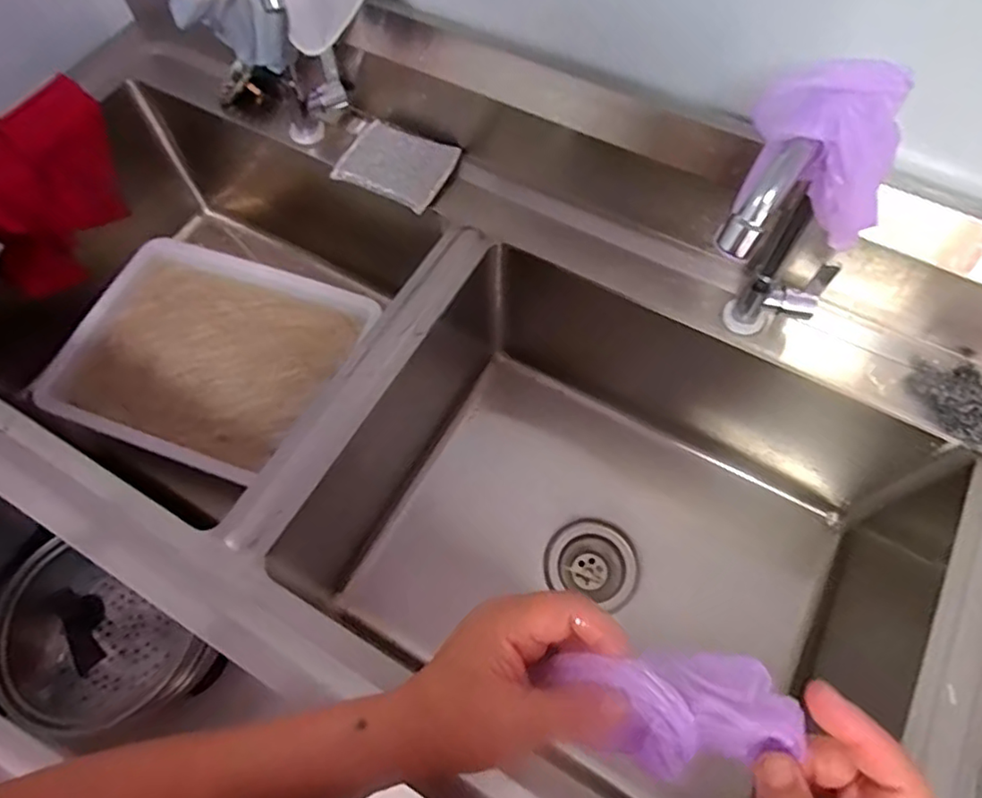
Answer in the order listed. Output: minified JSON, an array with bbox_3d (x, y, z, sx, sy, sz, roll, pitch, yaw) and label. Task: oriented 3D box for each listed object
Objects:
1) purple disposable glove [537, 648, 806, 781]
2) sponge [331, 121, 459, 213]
[{"bbox_3d":[0.078,0.138,0.278,0.108,0.032,0.049,5,64,9],"label":"purple disposable glove"},{"bbox_3d":[-0.110,-0.264,0.698,0.122,0.022,0.089,23,67,13],"label":"sponge"}]

